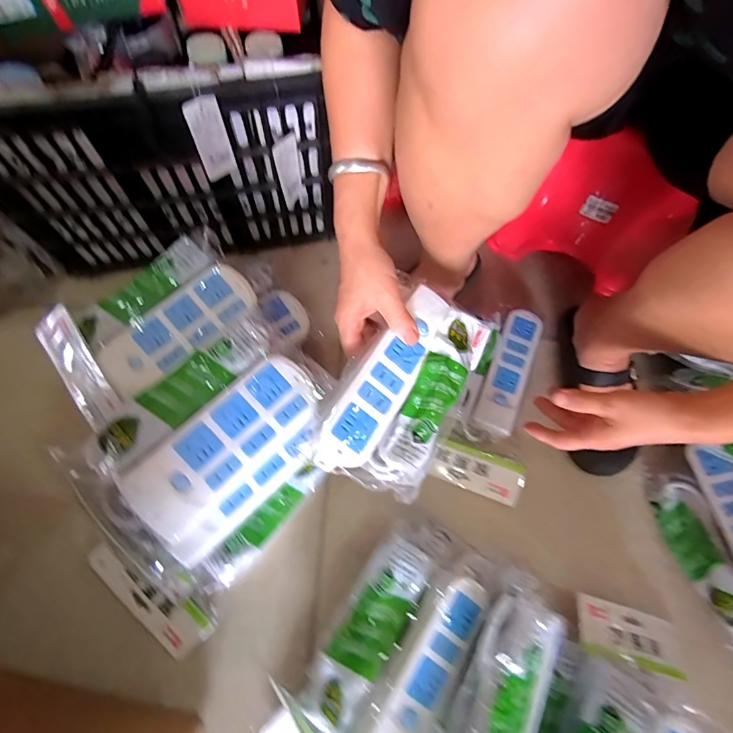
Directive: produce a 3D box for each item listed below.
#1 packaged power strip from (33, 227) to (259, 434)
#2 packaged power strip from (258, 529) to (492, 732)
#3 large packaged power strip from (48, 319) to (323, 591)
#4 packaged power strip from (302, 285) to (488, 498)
[{"bbox_3d":[-0.244,-0.051,0.465,0.219,0.037,0.125,-41,73,-18],"label":"packaged power strip"},{"bbox_3d":[0.026,0.292,0.420,0.127,0.107,0.264,33,69,12],"label":"packaged power strip"},{"bbox_3d":[-0.155,0.075,0.406,0.142,0.073,0.219,42,71,16],"label":"large packaged power strip"},{"bbox_3d":[0.043,0.015,0.409,0.112,0.032,0.226,40,69,-9],"label":"packaged power strip"}]

